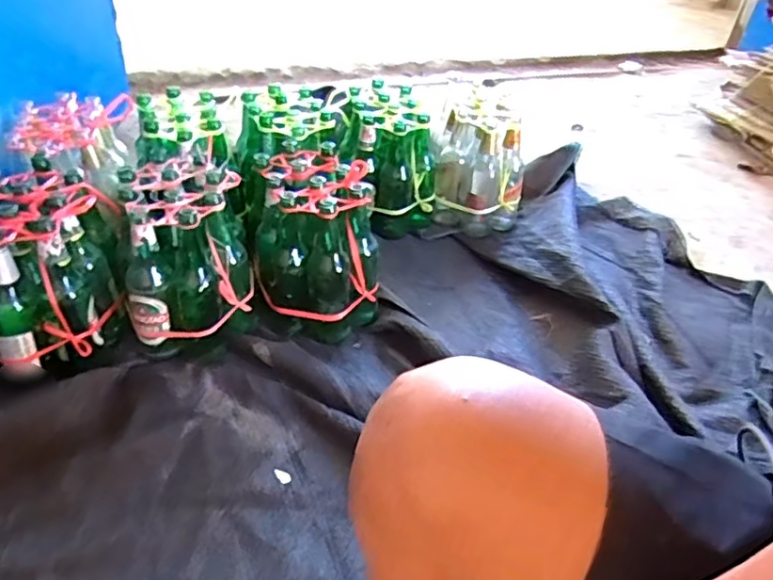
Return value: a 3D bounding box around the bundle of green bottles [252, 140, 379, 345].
[{"bbox_3d":[-0.128,-0.079,1.064,0.209,0.262,0.239,-2,41,-9],"label":"bundle of green bottles"}]

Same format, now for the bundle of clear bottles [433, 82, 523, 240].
[{"bbox_3d":[0.215,-0.299,1.382,0.210,0.286,0.200,8,38,0],"label":"bundle of clear bottles"}]

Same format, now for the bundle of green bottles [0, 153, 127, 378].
[{"bbox_3d":[-0.536,-0.034,0.937,0.198,0.226,0.269,-6,42,-13],"label":"bundle of green bottles"}]

